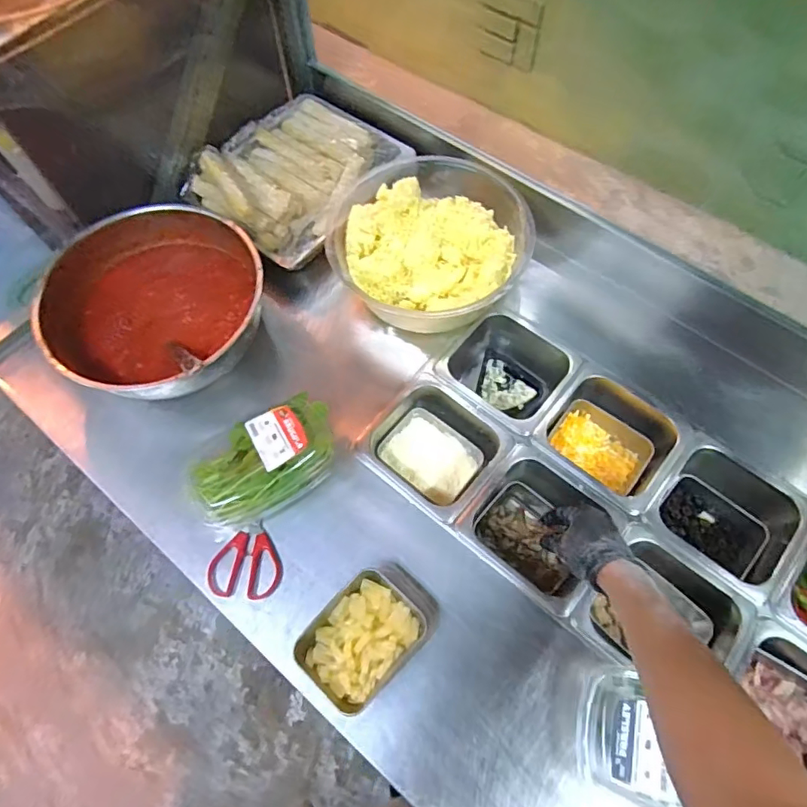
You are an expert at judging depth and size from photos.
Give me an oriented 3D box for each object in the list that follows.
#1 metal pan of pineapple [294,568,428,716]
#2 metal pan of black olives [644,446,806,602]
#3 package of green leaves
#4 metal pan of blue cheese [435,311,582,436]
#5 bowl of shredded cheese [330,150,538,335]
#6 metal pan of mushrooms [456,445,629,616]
[{"bbox_3d":[-0.051,0.277,0.626,0.106,0.044,0.135,40,73,17],"label":"metal pan of pineapple"},{"bbox_3d":[0.423,0.160,0.725,0.168,0.108,0.159,37,72,16],"label":"metal pan of black olives"},{"bbox_3d":[-0.184,0.074,0.706,0.206,0.076,0.135,-39,70,-14],"label":"package of green leaves"},{"bbox_3d":[0.163,-0.045,0.832,0.173,0.098,0.180,36,72,16],"label":"metal pan of blue cheese"},{"bbox_3d":[0.045,-0.243,0.826,0.296,0.098,0.283,29,70,14],"label":"bowl of shredded cheese"},{"bbox_3d":[0.182,0.174,0.736,0.173,0.100,0.155,38,73,17],"label":"metal pan of mushrooms"}]

